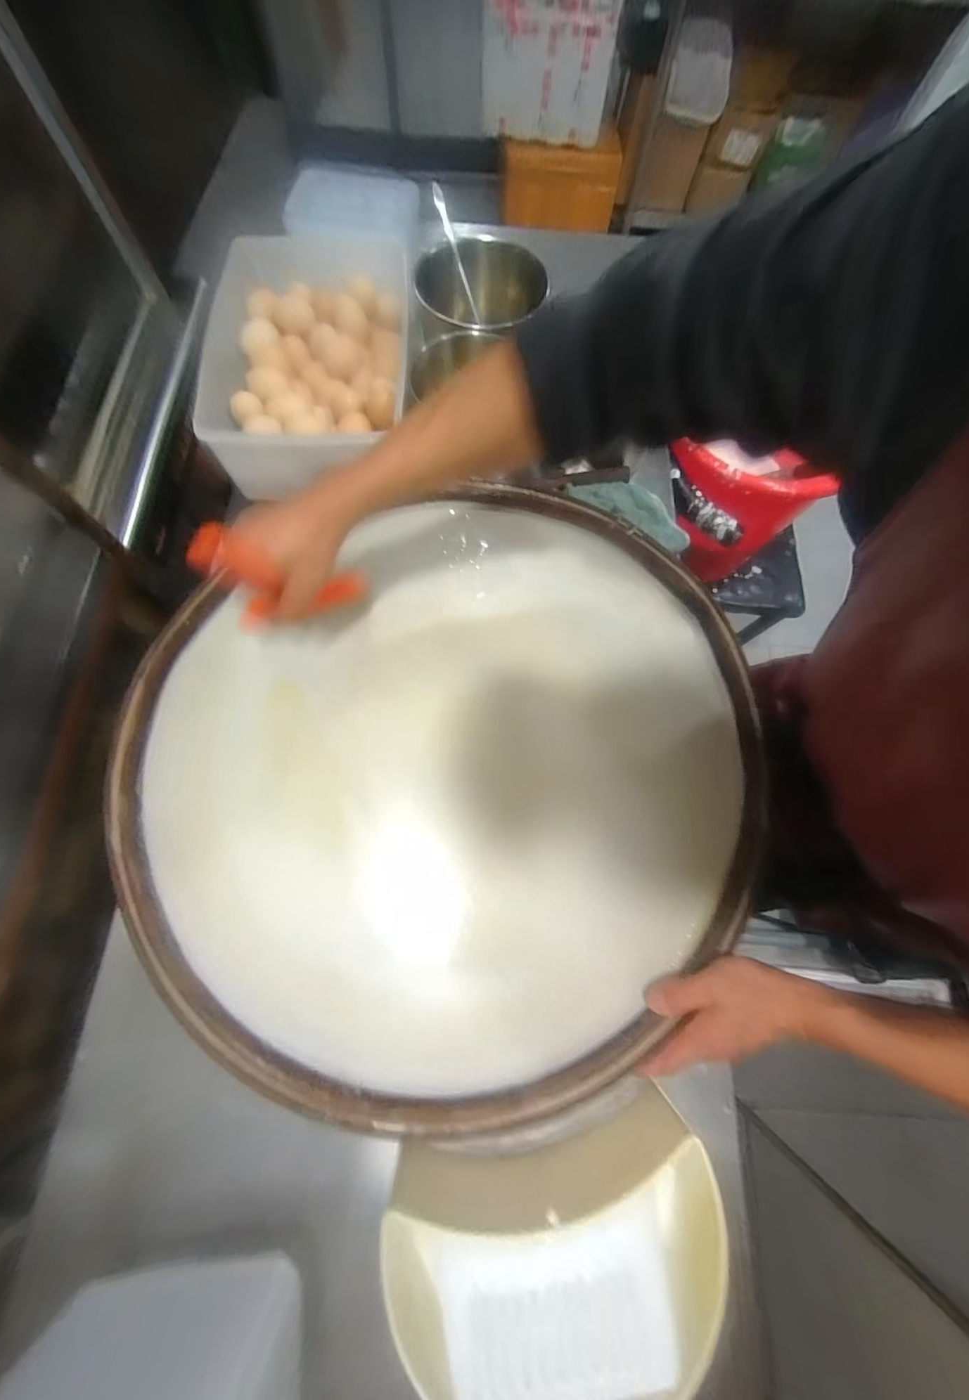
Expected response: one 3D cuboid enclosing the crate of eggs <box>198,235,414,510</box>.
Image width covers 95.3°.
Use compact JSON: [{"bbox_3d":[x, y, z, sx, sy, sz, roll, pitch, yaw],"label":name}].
[{"bbox_3d":[-0.211,-0.417,0.568,0.204,0.102,0.308,-1,72,-2],"label":"crate of eggs"}]

